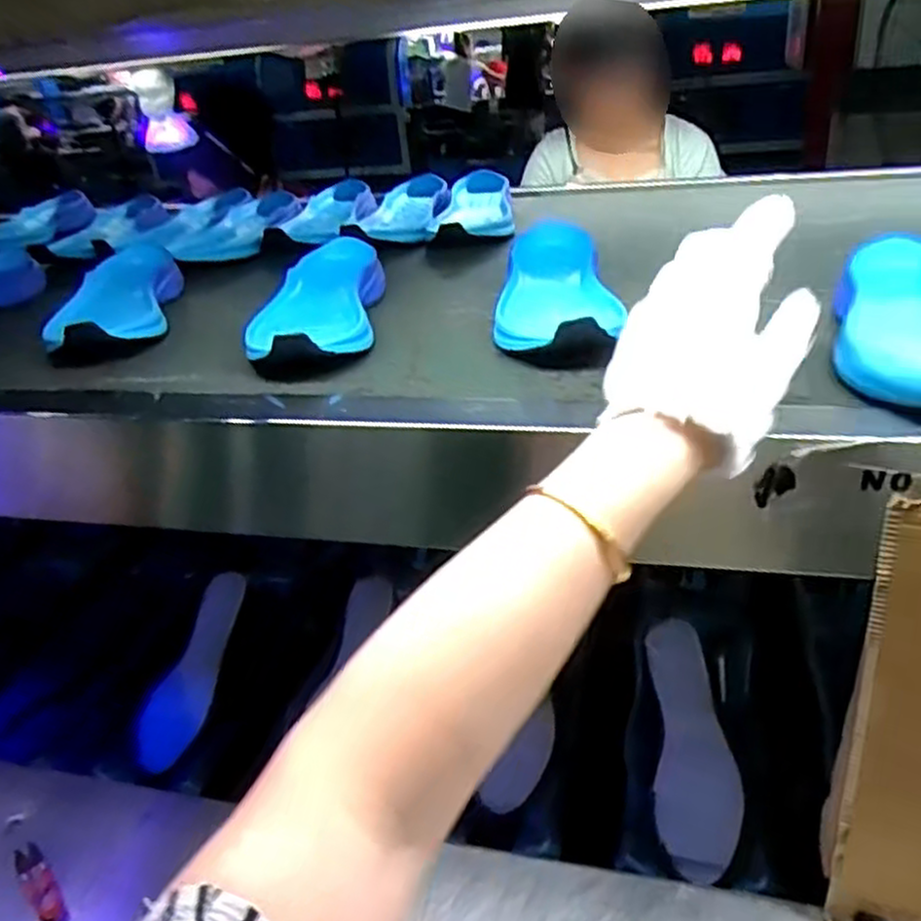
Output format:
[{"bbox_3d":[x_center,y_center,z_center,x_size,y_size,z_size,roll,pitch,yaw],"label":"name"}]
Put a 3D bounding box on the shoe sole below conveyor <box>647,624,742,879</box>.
[{"bbox_3d":[0.224,0.274,0.751,0.075,0.014,0.235,-3,58,8],"label":"shoe sole below conveyor"}]

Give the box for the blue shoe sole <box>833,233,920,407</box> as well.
[{"bbox_3d":[0.310,-0.096,0.513,0.109,0.046,0.209,5,32,22],"label":"blue shoe sole"}]

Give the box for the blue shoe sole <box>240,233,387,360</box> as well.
[{"bbox_3d":[-0.119,-0.135,0.664,0.092,0.047,0.241,-5,29,4],"label":"blue shoe sole"}]

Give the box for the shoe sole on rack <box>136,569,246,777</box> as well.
[{"bbox_3d":[-0.314,0.240,0.912,0.060,0.036,0.243,3,54,18],"label":"shoe sole on rack"}]

